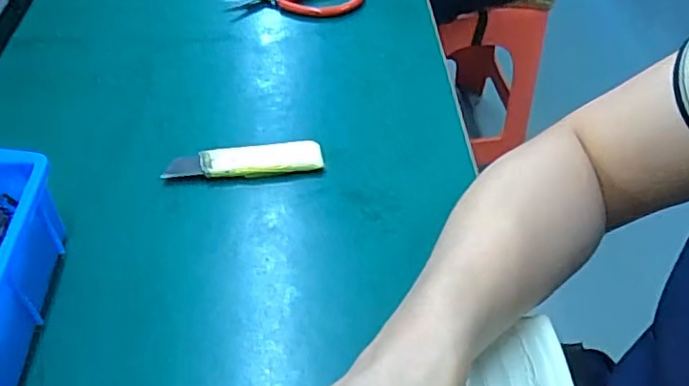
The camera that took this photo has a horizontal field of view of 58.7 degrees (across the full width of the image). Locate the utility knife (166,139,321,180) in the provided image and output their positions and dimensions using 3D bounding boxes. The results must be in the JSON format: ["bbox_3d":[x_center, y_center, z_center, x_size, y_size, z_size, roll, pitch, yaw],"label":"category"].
[{"bbox_3d":[-0.068,-0.022,0.421,0.105,0.010,0.023,-5,49,-7],"label":"utility knife"}]

